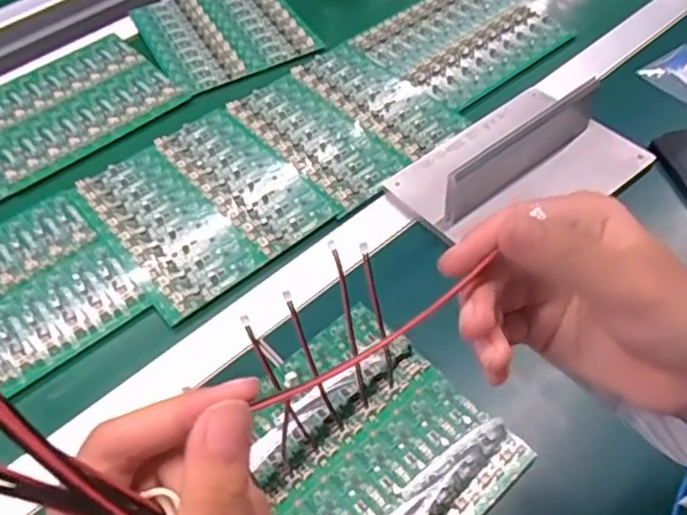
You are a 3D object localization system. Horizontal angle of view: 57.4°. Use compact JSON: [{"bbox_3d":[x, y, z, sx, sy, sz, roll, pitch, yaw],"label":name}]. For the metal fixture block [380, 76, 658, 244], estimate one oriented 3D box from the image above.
[{"bbox_3d":[0.153,-0.091,0.537,0.202,0.058,0.139,-33,57,-18],"label":"metal fixture block"}]

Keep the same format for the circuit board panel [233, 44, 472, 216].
[{"bbox_3d":[0.002,-0.140,0.624,0.162,0.006,0.195,-33,57,-19],"label":"circuit board panel"}]

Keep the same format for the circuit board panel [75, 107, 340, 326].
[{"bbox_3d":[-0.129,-0.051,0.567,0.167,0.005,0.195,-35,58,-20],"label":"circuit board panel"}]

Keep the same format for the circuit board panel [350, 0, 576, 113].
[{"bbox_3d":[0.130,-0.243,0.688,0.183,0.010,0.162,-34,57,-19],"label":"circuit board panel"}]

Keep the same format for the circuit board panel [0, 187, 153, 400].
[{"bbox_3d":[-0.285,0.036,0.513,0.201,0.015,0.176,-34,57,-19],"label":"circuit board panel"}]

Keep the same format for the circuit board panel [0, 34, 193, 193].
[{"bbox_3d":[-0.288,-0.165,0.665,0.196,0.007,0.168,-35,58,-20],"label":"circuit board panel"}]

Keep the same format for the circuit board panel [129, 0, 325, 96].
[{"bbox_3d":[-0.141,-0.269,0.731,0.168,0.006,0.190,-25,55,-14],"label":"circuit board panel"}]

